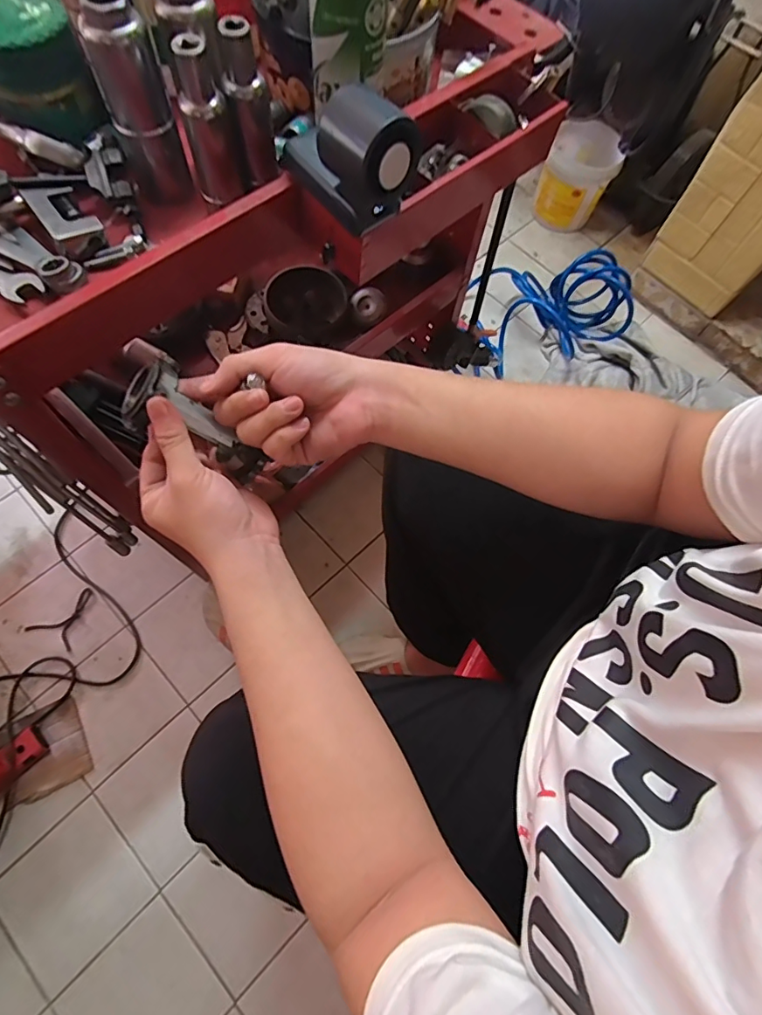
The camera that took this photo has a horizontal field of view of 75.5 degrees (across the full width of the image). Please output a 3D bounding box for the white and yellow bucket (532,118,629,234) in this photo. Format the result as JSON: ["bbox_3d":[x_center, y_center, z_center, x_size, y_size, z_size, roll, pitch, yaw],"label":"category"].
[{"bbox_3d":[0.558,-0.938,1.398,0.186,0.187,0.190,1,68,-3],"label":"white and yellow bucket"}]

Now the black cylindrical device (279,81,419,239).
[{"bbox_3d":[-0.027,-0.275,0.388,0.111,0.078,0.051,38,71,11],"label":"black cylindrical device"}]

